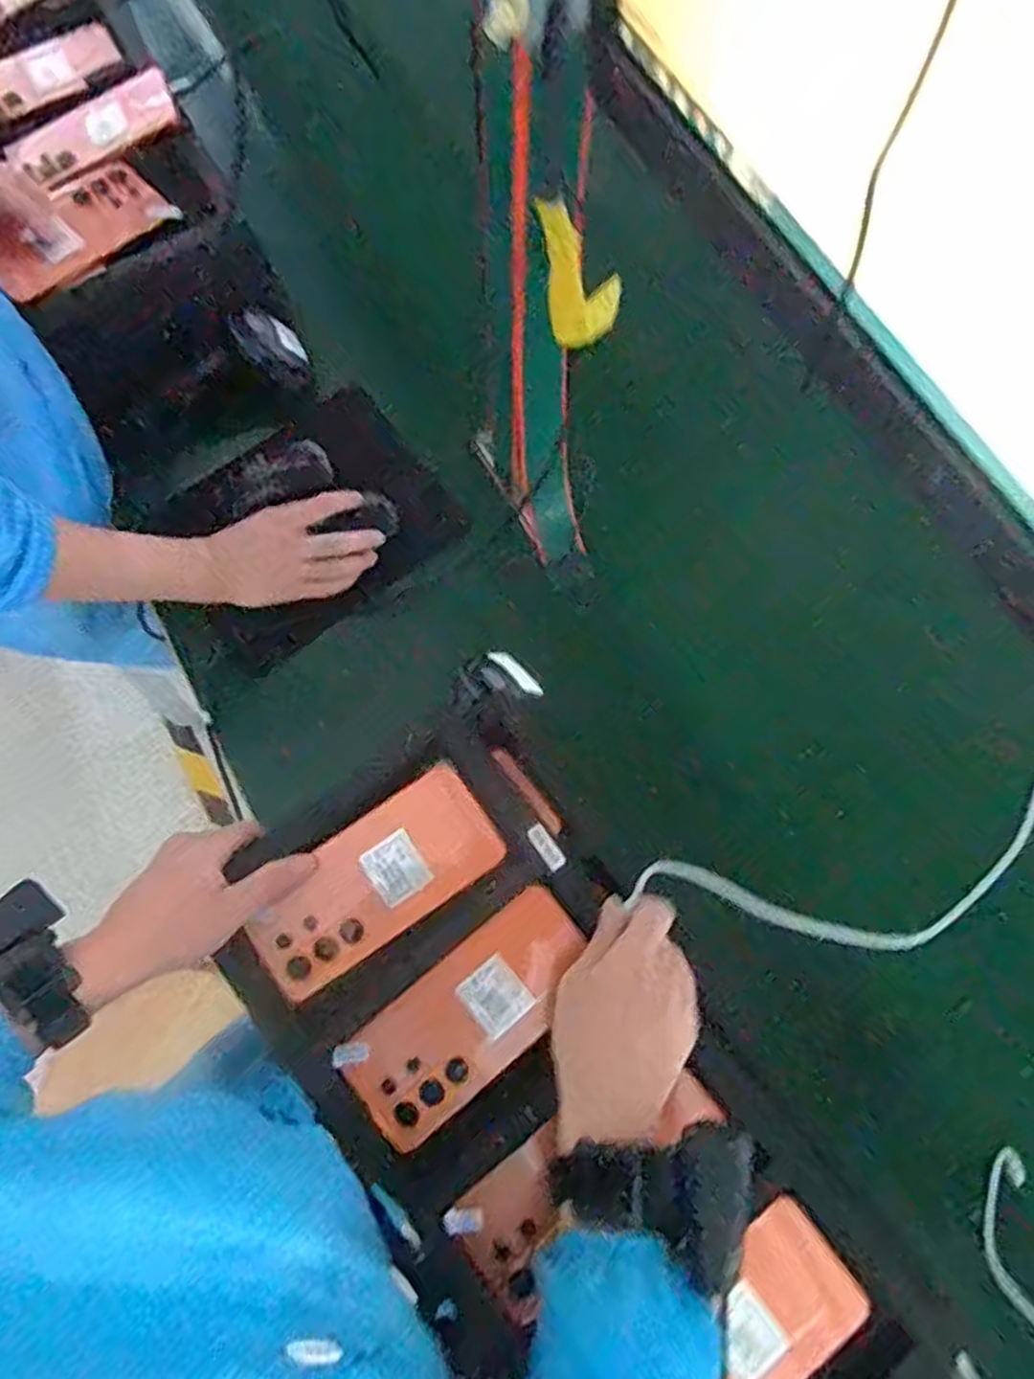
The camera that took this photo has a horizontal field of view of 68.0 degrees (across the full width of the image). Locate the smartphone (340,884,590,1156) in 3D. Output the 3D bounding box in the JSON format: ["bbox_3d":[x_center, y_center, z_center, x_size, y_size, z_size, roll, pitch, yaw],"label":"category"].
[{"bbox_3d":[-0.029,0.209,0.494,0.169,0.010,0.076,-39,78,-11],"label":"smartphone"}]

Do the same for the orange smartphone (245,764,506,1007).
[{"bbox_3d":[-0.095,0.128,0.512,0.167,0.015,0.076,-35,78,-10],"label":"orange smartphone"}]

